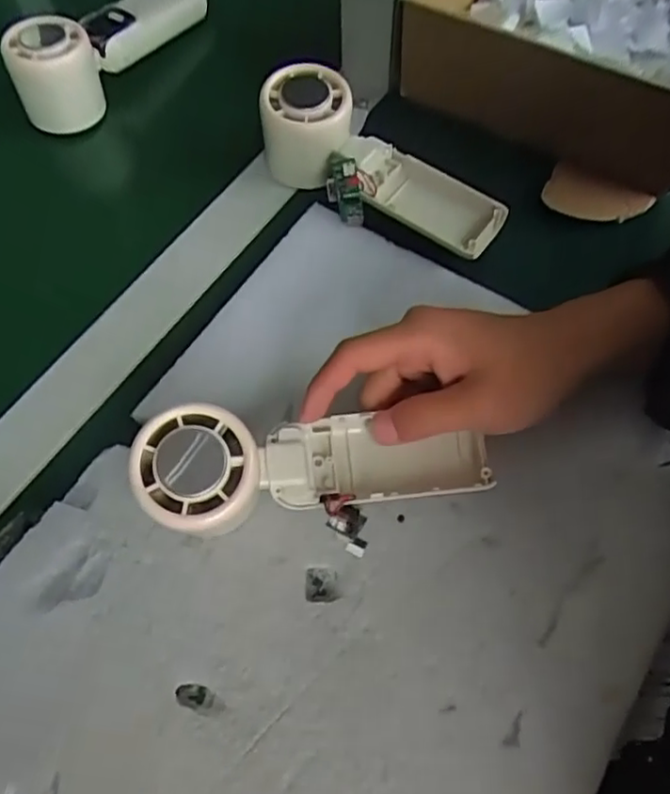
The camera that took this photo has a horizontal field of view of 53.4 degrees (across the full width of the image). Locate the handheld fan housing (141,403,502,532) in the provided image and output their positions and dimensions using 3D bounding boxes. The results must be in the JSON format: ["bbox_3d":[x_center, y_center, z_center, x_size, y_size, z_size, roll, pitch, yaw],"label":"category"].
[{"bbox_3d":[-0.008,0.033,0.310,0.161,0.025,0.051,2,62,-17],"label":"handheld fan housing"}]

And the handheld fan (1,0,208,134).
[{"bbox_3d":[-0.165,-0.264,0.484,0.050,0.065,0.164,33,68,16],"label":"handheld fan"}]

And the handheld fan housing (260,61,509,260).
[{"bbox_3d":[0.024,-0.139,0.409,0.163,0.053,0.058,33,68,16],"label":"handheld fan housing"}]

